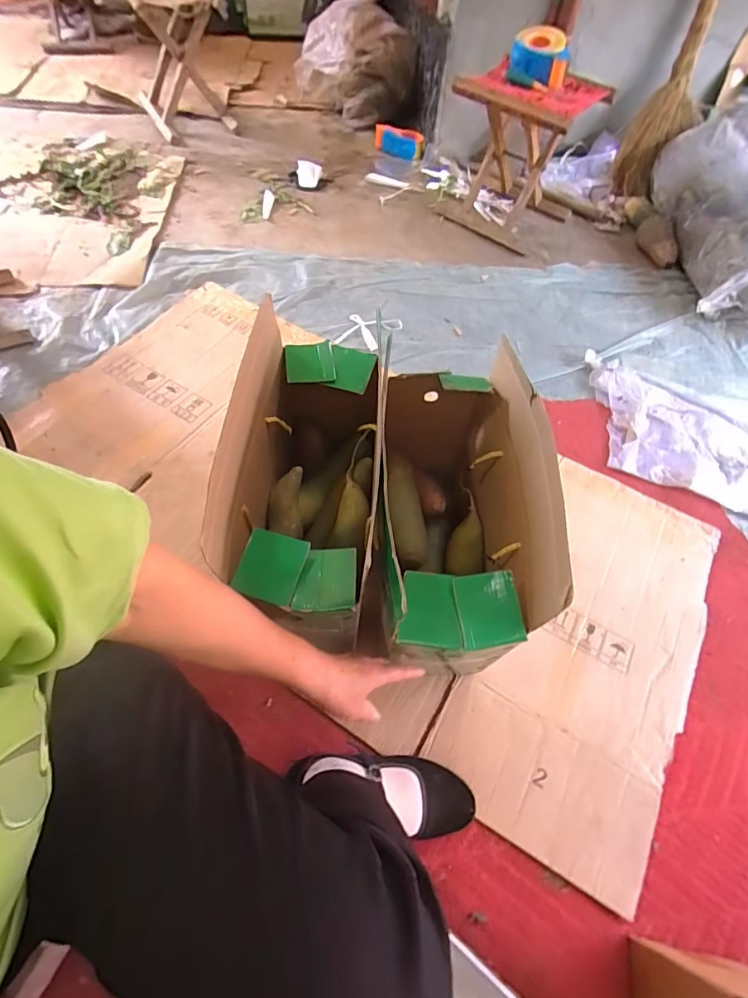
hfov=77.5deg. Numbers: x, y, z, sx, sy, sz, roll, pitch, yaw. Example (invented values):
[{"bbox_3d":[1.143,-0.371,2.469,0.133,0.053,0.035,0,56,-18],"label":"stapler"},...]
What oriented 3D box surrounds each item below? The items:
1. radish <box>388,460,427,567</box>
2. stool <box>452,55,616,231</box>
[{"bbox_3d":[0.040,0.026,0.631,0.060,0.062,0.167,-2,59,-6],"label":"radish"},{"bbox_3d":[0.382,-0.924,1.252,0.324,0.310,0.295,41,64,19],"label":"stool"}]

